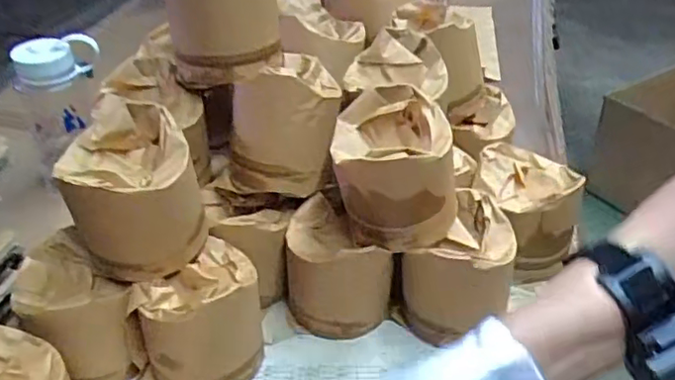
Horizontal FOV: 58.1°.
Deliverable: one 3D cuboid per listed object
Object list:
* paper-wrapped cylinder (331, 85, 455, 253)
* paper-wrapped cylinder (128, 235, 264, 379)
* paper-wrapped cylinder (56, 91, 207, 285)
[{"bbox_3d":[0.052,-0.013,0.550,0.108,0.116,0.102,0,37,1],"label":"paper-wrapped cylinder"},{"bbox_3d":[-0.118,0.108,0.539,0.111,0.106,0.101,-15,39,-16],"label":"paper-wrapped cylinder"},{"bbox_3d":[-0.173,0.010,0.514,0.102,0.126,0.107,-28,45,-31],"label":"paper-wrapped cylinder"}]

